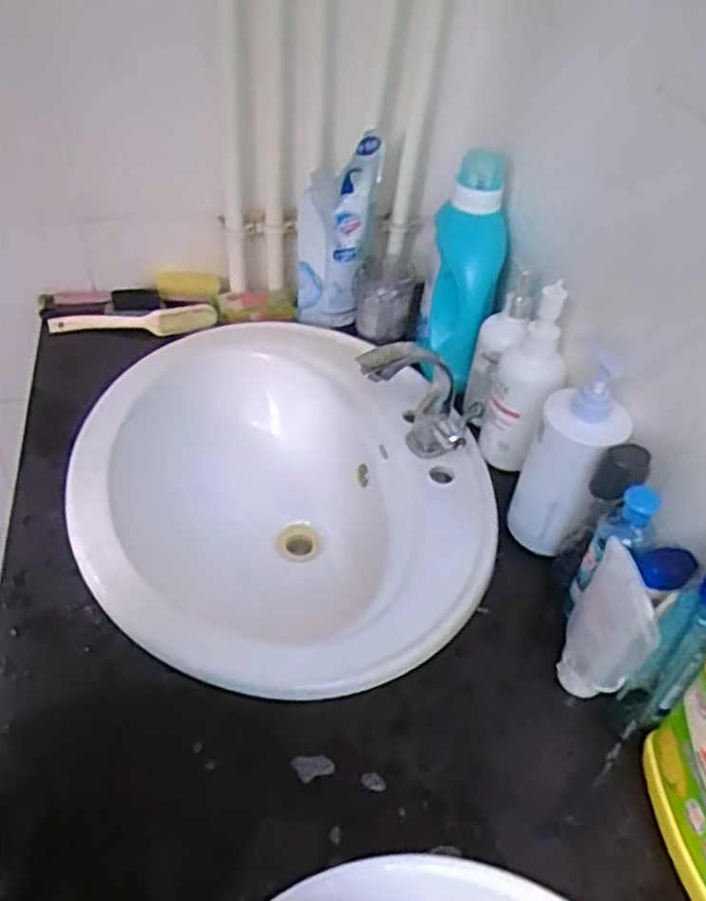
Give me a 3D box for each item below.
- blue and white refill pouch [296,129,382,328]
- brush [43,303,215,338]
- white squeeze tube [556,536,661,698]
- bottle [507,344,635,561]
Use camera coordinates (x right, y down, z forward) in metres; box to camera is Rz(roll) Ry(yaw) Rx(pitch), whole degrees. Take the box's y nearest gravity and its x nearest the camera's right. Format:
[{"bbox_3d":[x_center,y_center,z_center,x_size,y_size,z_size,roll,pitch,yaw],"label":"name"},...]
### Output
[{"bbox_3d":[-0.022,-0.291,1.000,0.107,0.231,0.072,2,44,-2],"label":"blue and white refill pouch"},{"bbox_3d":[-0.299,-0.174,0.995,0.221,0.020,0.041,-5,45,-10],"label":"brush"},{"bbox_3d":[0.206,0.155,0.608,0.030,0.159,0.073,-9,45,-13],"label":"white squeeze tube"},{"bbox_3d":[0.209,0.011,0.715,0.083,0.200,0.081,20,46,15],"label":"bottle"}]

